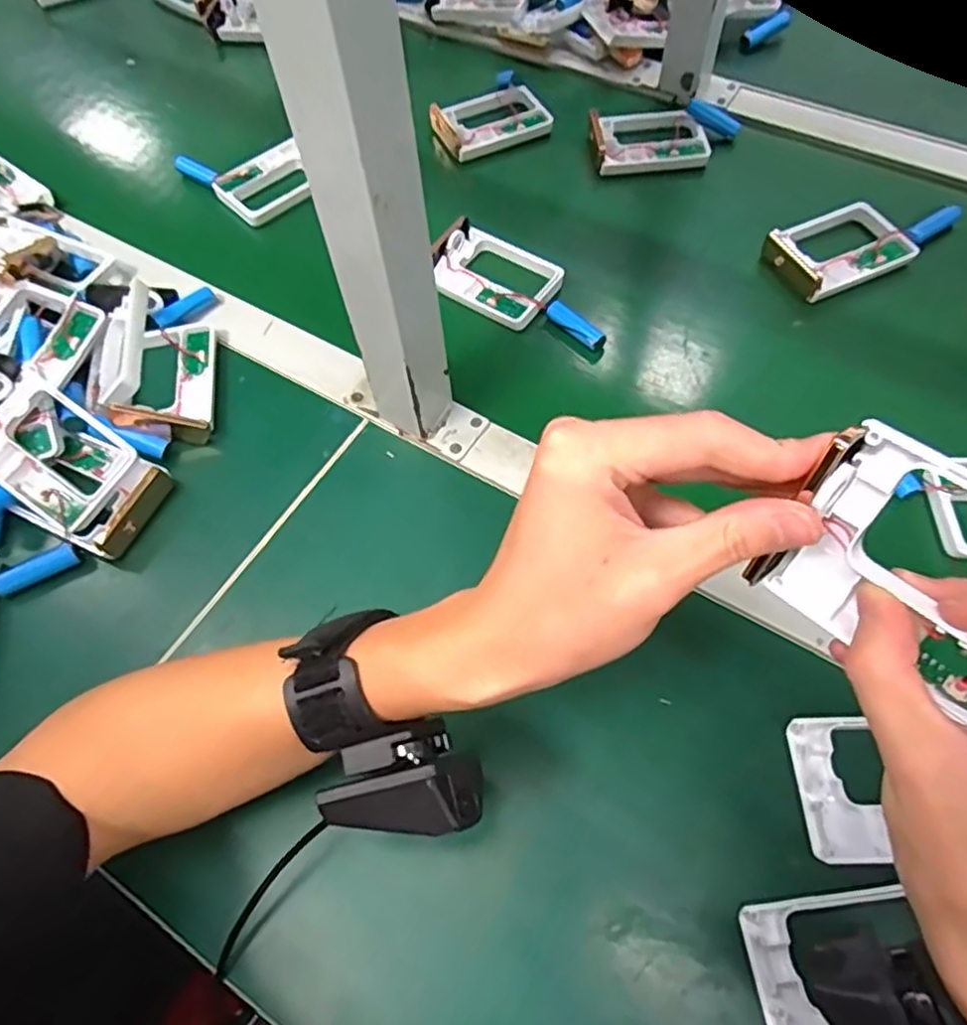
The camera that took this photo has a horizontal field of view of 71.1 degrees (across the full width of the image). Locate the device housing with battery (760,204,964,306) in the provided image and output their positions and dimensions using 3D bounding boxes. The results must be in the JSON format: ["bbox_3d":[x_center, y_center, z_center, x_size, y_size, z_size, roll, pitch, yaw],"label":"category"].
[{"bbox_3d":[0.297,-0.214,0.525,0.147,0.024,0.070,-27,60,-9],"label":"device housing with battery"}]

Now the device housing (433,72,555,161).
[{"bbox_3d":[0.004,-0.364,0.625,0.101,0.028,0.068,-21,62,-8],"label":"device housing"}]

